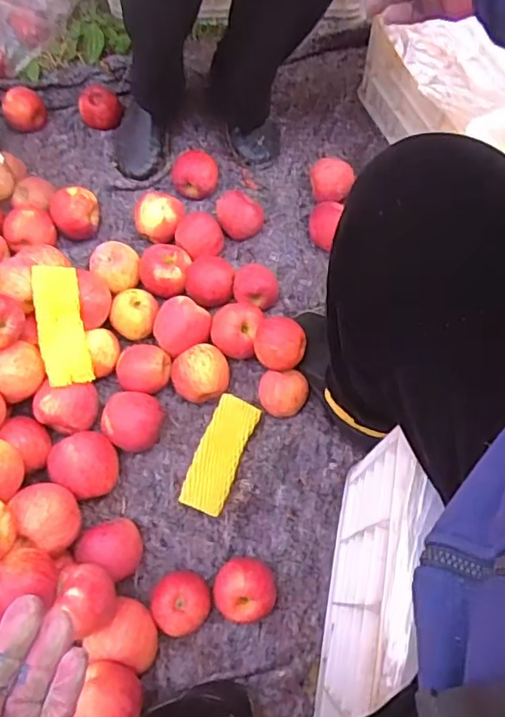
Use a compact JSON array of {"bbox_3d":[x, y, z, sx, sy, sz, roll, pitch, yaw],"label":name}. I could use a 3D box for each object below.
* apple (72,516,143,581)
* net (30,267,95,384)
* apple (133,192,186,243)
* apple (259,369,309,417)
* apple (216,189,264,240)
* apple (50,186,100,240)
[{"bbox_3d":[-0.181,0.237,0.703,0.078,0.068,0.073,8,72,2],"label":"apple"},{"bbox_3d":[-0.251,-0.044,0.735,0.056,0.023,0.155,-10,92,-4],"label":"net"},{"bbox_3d":[-0.145,-0.219,0.870,0.065,0.058,0.066,0,71,0],"label":"apple"},{"bbox_3d":[0.043,0.049,0.775,0.069,0.053,0.060,-1,71,-1],"label":"apple"},{"bbox_3d":[-0.019,-0.224,0.868,0.066,0.056,0.068,0,71,0],"label":"apple"},{"bbox_3d":[-0.276,-0.229,0.873,0.071,0.060,0.069,-11,72,-4],"label":"apple"}]

